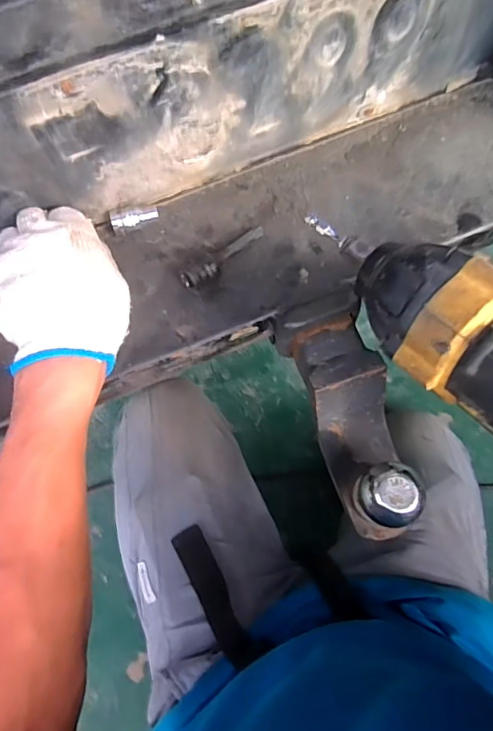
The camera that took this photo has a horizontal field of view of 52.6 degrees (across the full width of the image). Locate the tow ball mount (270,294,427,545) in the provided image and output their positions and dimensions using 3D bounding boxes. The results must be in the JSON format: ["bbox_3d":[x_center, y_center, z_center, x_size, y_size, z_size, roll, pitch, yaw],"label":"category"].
[{"bbox_3d":[0.089,0.045,0.418,0.068,0.097,0.195,-23,81,-5],"label":"tow ball mount"}]

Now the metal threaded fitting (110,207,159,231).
[{"bbox_3d":[-0.092,-0.121,0.418,0.038,0.021,0.015,-12,71,0],"label":"metal threaded fitting"}]

